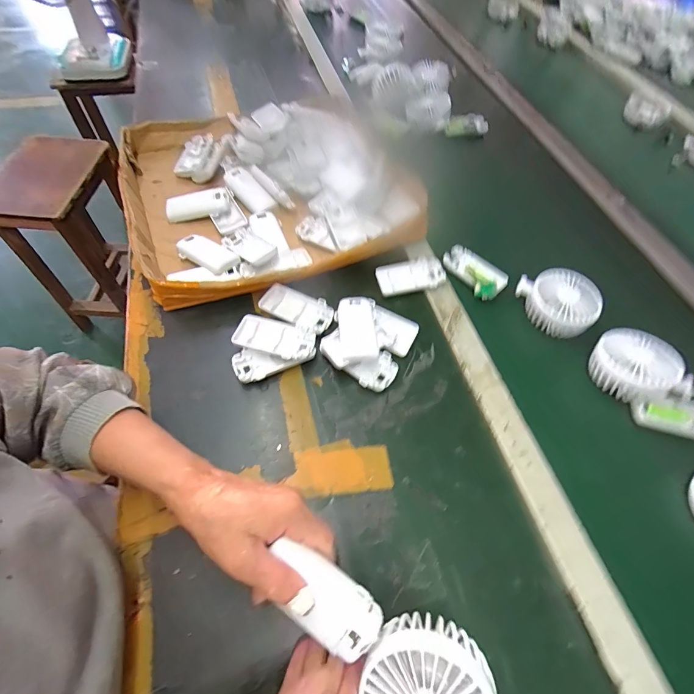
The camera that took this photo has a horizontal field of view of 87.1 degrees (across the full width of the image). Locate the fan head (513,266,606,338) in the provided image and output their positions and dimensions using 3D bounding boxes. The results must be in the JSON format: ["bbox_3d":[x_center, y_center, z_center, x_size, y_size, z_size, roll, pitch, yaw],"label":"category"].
[{"bbox_3d":[0.298,-0.065,0.510,0.080,0.043,0.102,-25,63,-17],"label":"fan head"}]

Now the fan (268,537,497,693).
[{"bbox_3d":[0.020,0.201,0.248,0.173,0.045,0.077,38,64,16],"label":"fan"}]

